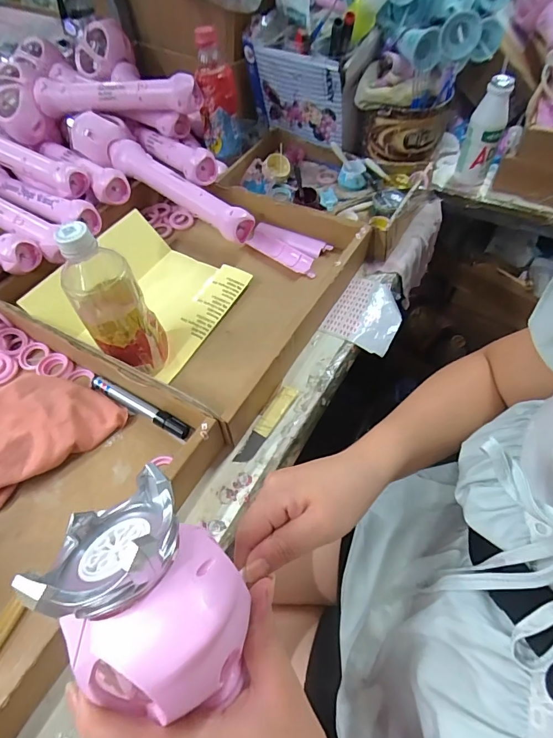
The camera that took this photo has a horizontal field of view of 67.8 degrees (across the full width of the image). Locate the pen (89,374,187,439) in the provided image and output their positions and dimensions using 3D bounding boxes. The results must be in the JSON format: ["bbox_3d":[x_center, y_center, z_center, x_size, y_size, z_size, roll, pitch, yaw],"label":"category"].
[{"bbox_3d":[-0.153,0.042,0.455,0.137,0.015,0.016,25,60,18],"label":"pen"}]

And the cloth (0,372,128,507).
[{"bbox_3d":[-0.279,0.069,0.418,0.216,0.058,0.110,-34,61,-19],"label":"cloth"}]

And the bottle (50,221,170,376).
[{"bbox_3d":[-0.170,-0.074,0.431,0.063,0.177,0.078,-22,57,-12],"label":"bottle"}]

